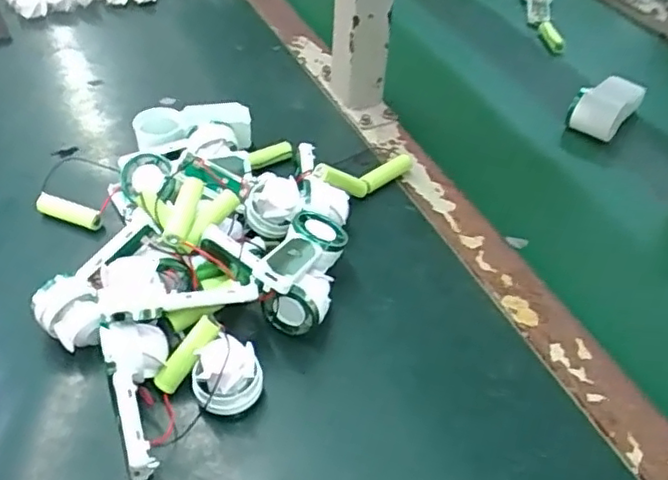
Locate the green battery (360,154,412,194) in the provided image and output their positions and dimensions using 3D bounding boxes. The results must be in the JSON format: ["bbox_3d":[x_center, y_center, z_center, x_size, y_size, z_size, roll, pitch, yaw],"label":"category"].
[{"bbox_3d":[0.045,-0.056,0.535,0.058,0.013,0.012,-32,57,-31],"label":"green battery"}]

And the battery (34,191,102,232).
[{"bbox_3d":[-0.199,-0.021,0.483,0.053,0.014,0.012,17,47,10],"label":"battery"}]

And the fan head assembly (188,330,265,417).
[{"bbox_3d":[-0.064,0.080,0.379,0.038,0.037,0.035,3,46,-3],"label":"fan head assembly"}]

